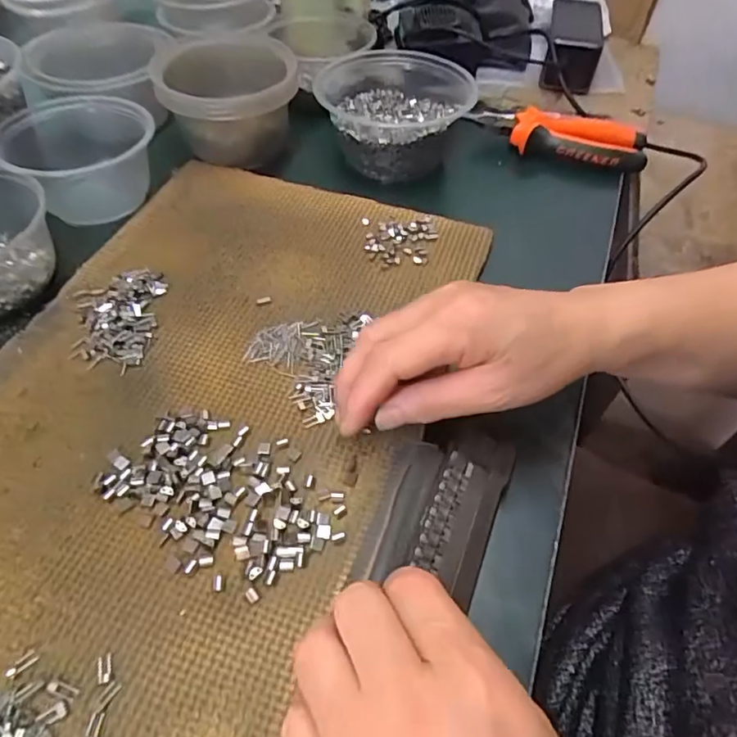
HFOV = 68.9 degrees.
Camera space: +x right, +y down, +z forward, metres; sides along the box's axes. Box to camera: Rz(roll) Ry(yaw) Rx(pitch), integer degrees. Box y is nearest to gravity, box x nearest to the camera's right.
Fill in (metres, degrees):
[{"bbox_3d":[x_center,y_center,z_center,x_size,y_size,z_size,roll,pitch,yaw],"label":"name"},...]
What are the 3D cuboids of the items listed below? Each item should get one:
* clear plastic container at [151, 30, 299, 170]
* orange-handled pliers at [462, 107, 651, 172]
[{"bbox_3d":[-0.119,-0.230,0.462,0.108,0.068,0.119,-3,52,-5],"label":"clear plastic container"},{"bbox_3d":[0.178,-0.227,0.507,0.162,0.020,0.075,17,53,10],"label":"orange-handled pliers"}]

